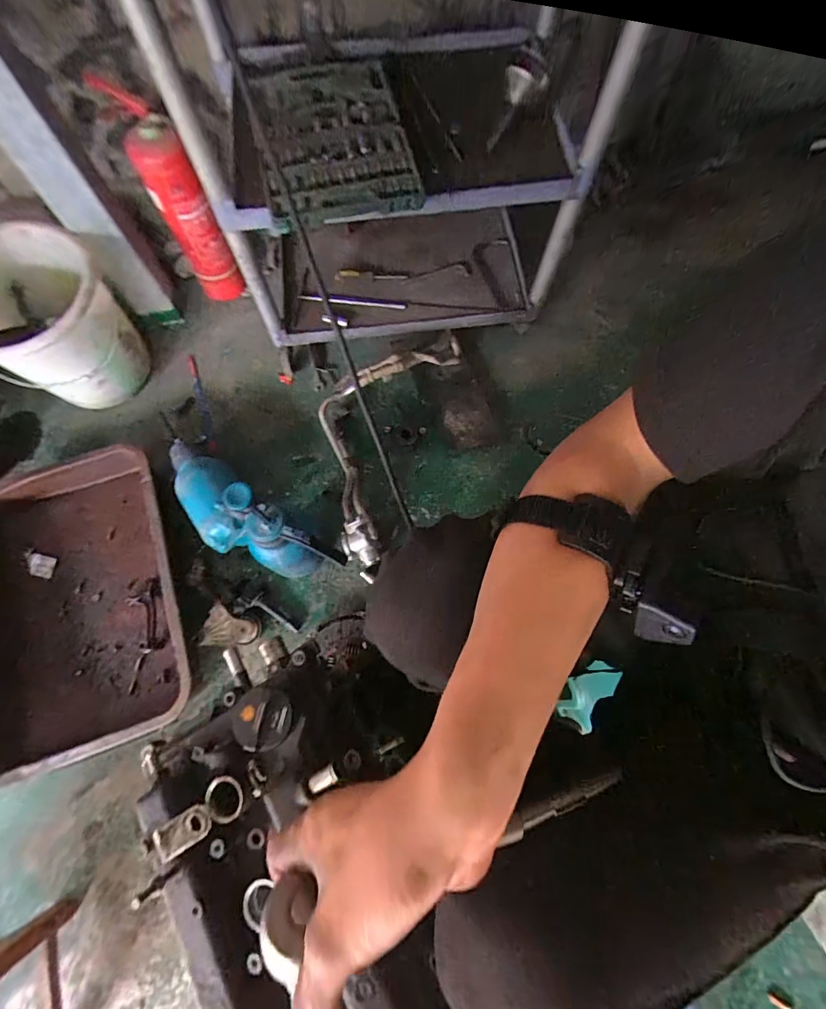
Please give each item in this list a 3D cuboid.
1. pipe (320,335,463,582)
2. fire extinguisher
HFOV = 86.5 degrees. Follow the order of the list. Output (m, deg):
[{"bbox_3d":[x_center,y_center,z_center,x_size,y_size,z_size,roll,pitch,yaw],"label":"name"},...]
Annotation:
[{"bbox_3d":[-0.098,-0.198,1.123,0.288,0.157,0.718,20,72,6],"label":"pipe"},{"bbox_3d":[-0.534,-0.685,1.044,0.115,0.486,0.136,-30,74,-10],"label":"fire extinguisher"}]

